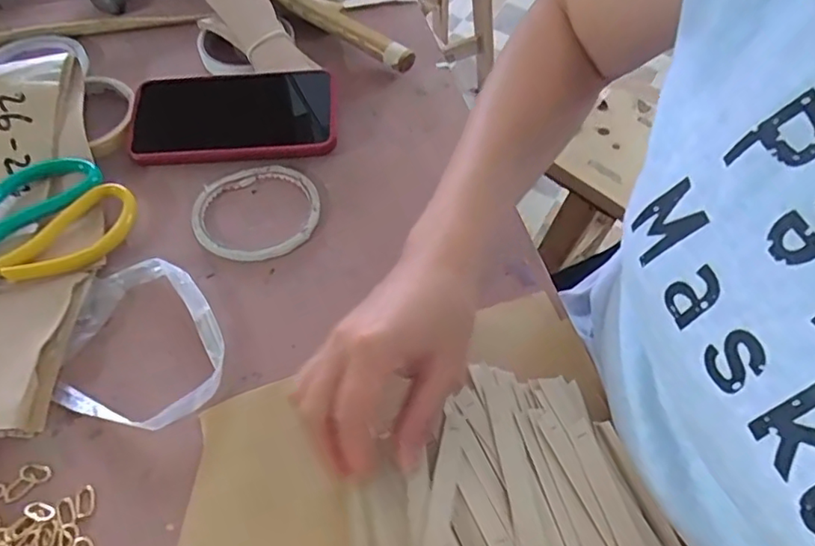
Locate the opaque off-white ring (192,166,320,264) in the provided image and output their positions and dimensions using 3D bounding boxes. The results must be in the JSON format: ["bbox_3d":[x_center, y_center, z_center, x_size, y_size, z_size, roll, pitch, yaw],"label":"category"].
[{"bbox_3d":[-0.114,-0.046,0.444,0.093,0.008,0.086,1,58,-1],"label":"opaque off-white ring"}]

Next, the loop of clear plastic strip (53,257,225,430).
[{"bbox_3d":[-0.168,0.043,0.381,0.100,0.013,0.115,2,58,0],"label":"loop of clear plastic strip"}]

